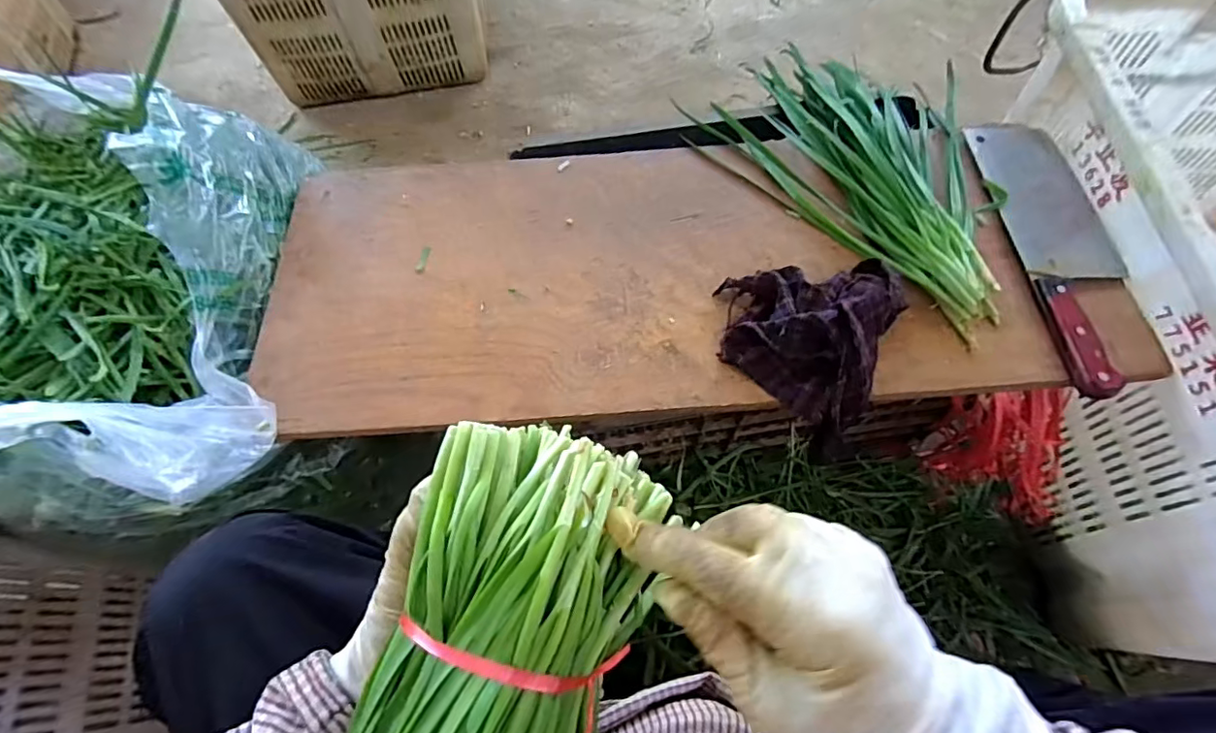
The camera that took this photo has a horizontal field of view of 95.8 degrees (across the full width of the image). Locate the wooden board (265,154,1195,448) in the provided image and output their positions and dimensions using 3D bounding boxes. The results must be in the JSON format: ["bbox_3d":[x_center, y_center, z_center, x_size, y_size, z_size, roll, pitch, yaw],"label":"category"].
[{"bbox_3d":[0.067,-0.098,0.520,0.746,0.019,0.304,-3,63,0],"label":"wooden board"}]

